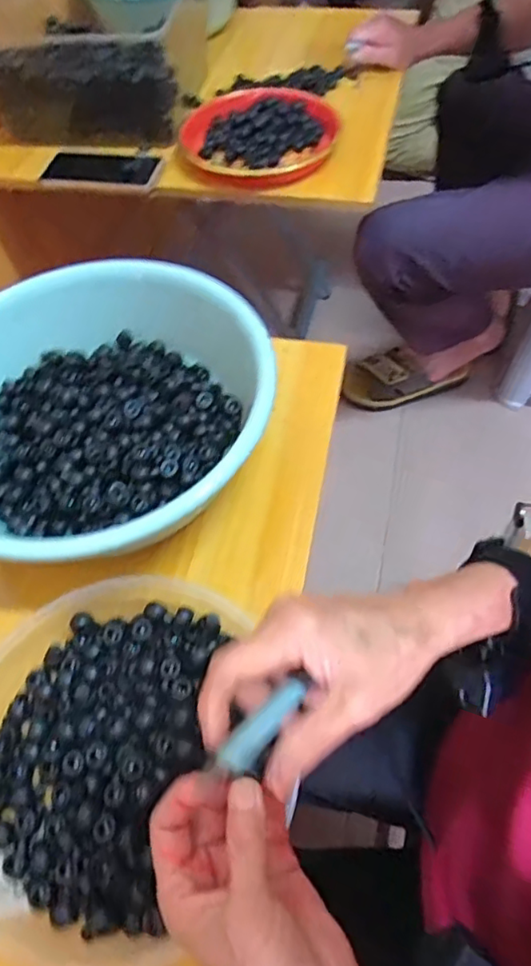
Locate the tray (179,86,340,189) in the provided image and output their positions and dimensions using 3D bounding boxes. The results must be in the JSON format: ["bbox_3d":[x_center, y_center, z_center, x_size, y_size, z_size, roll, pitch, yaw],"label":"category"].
[{"bbox_3d":[-0.005,-0.495,0.848,0.221,0.051,0.221,-1,57,2],"label":"tray"}]

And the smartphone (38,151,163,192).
[{"bbox_3d":[-0.230,-0.445,0.827,0.155,0.017,0.074,11,65,6],"label":"smartphone"}]

